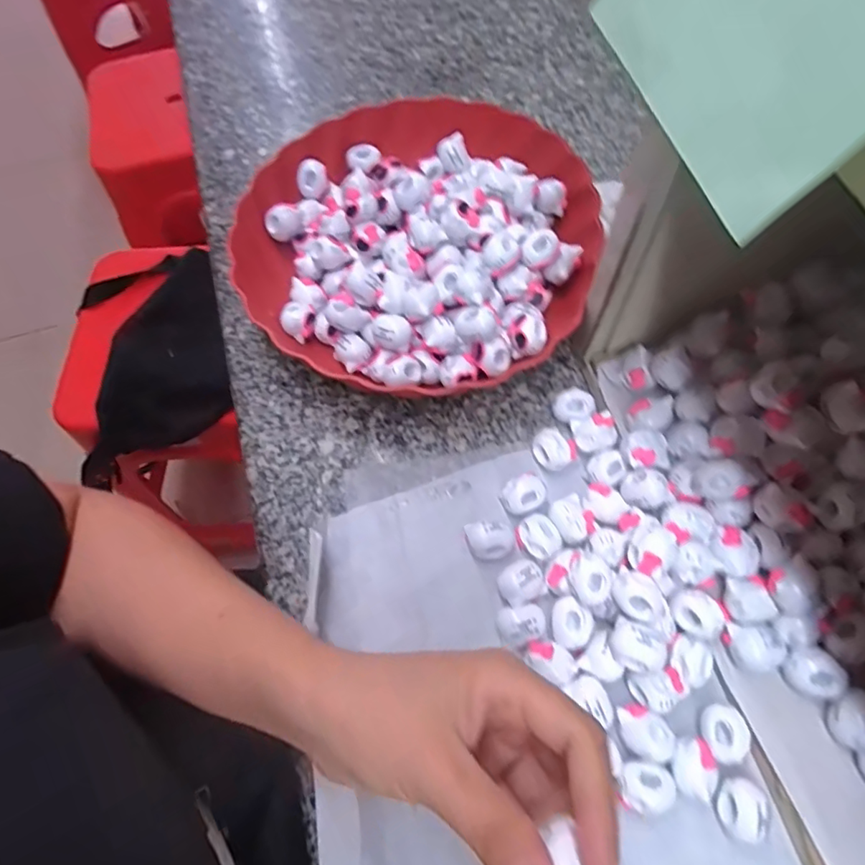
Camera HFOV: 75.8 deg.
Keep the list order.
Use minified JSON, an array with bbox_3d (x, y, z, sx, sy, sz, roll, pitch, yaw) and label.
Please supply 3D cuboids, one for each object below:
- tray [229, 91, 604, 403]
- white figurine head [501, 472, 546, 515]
[{"bbox_3d":[-0.006,-0.137,0.394,0.242,0.057,0.248,21,68,13],"label":"tray"},{"bbox_3d":[0.053,0.037,0.323,0.025,0.019,0.019,-25,66,-8],"label":"white figurine head"}]

